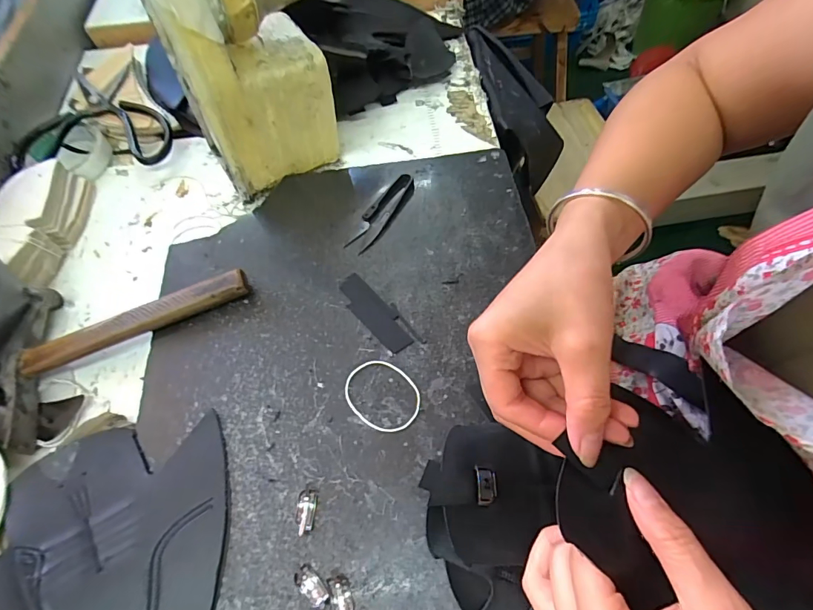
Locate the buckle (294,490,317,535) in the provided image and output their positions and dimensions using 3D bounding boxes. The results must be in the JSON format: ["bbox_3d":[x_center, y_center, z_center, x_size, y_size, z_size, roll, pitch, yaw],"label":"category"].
[{"bbox_3d":[-0.068,0.140,0.290,0.013,0.011,0.028,1,47,0],"label":"buckle"}]

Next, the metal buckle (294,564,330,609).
[{"bbox_3d":[-0.060,0.179,0.273,0.025,0.004,0.013,37,69,21],"label":"metal buckle"}]

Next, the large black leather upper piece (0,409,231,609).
[{"bbox_3d":[-0.209,0.163,0.271,0.171,0.022,0.168,-5,60,0],"label":"large black leather upper piece"}]

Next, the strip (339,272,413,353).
[{"bbox_3d":[-0.028,0.006,0.366,0.025,0.004,0.084,-38,65,-17],"label":"strip"}]

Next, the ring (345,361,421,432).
[{"bbox_3d":[-0.019,0.069,0.330,0.061,0.004,0.049,35,68,20],"label":"ring"}]

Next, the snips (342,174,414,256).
[{"bbox_3d":[-0.023,-0.091,0.418,0.030,0.011,0.099,28,66,18],"label":"snips"}]

